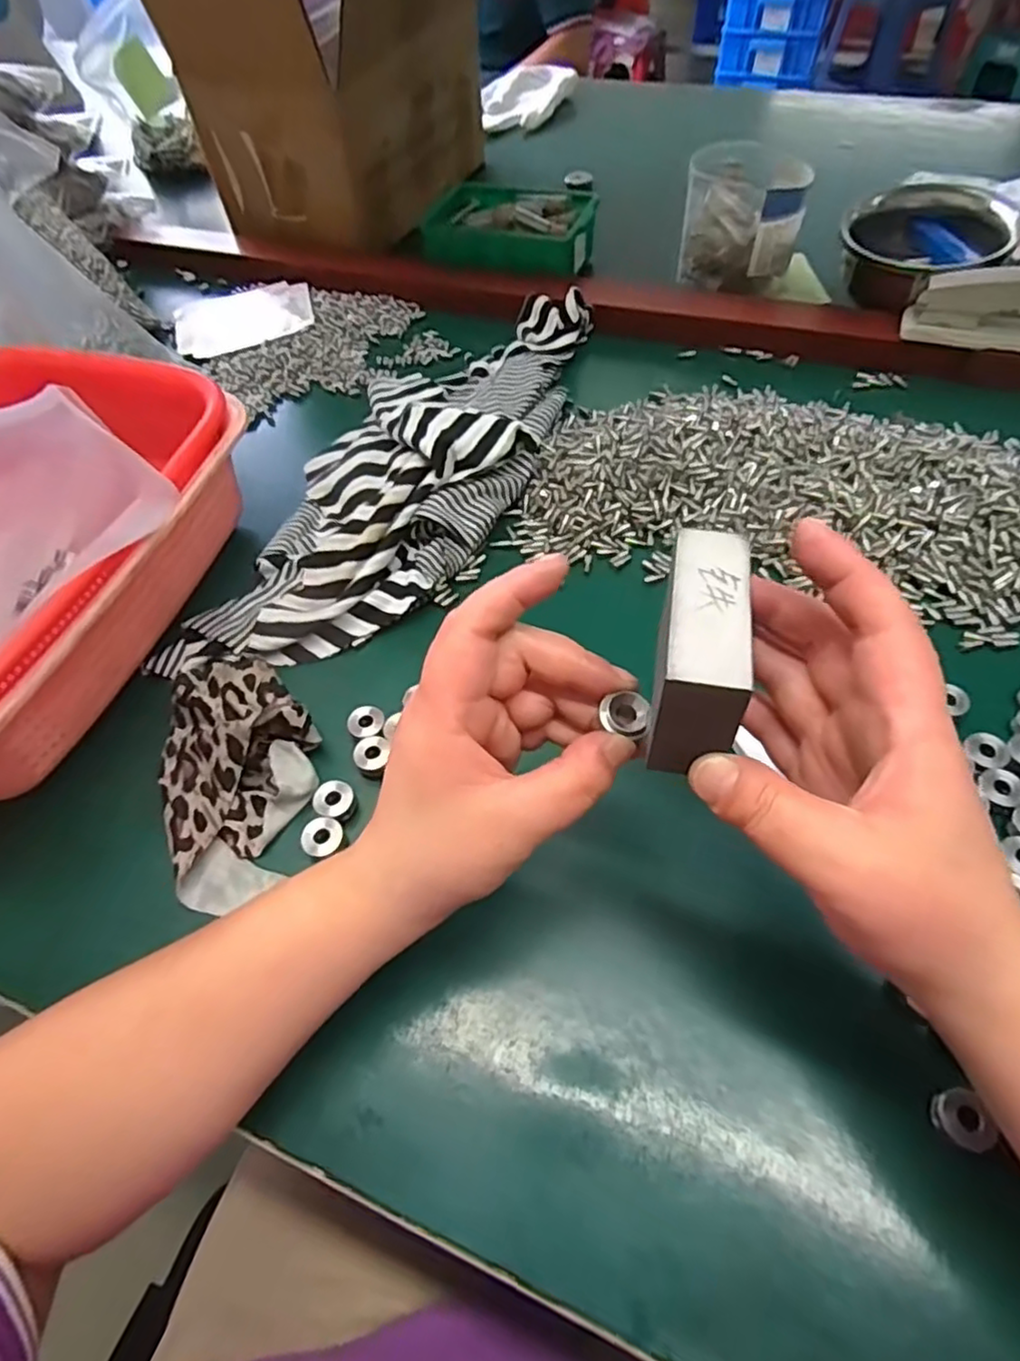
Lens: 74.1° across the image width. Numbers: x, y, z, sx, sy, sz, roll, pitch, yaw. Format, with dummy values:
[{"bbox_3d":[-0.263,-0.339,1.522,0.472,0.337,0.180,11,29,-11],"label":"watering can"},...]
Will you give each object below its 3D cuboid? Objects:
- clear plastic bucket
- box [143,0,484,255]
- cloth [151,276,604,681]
[{"bbox_3d":[0.199,-0.398,0.583,0.097,0.084,0.090,12,57,11],"label":"clear plastic bucket"},{"bbox_3d":[-0.159,-0.577,0.651,0.188,0.193,0.252,16,58,14],"label":"box"},{"bbox_3d":[-0.066,-0.161,0.467,0.162,0.051,0.404,14,58,13],"label":"cloth"}]

